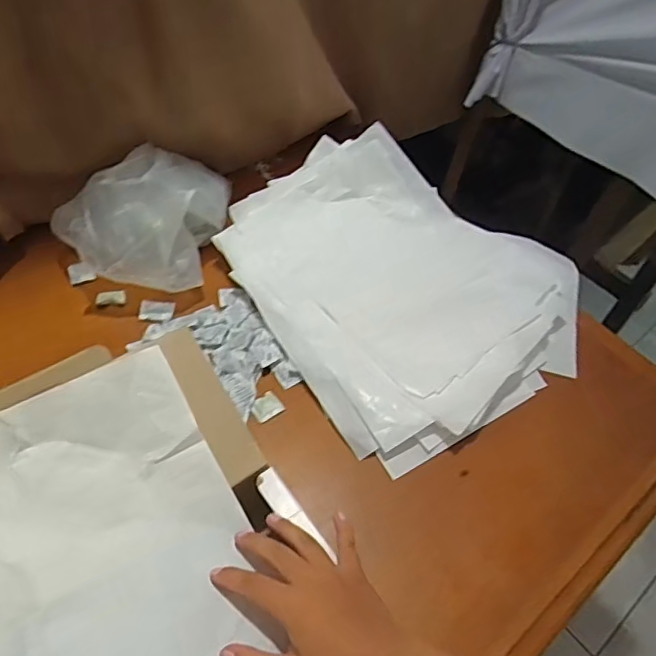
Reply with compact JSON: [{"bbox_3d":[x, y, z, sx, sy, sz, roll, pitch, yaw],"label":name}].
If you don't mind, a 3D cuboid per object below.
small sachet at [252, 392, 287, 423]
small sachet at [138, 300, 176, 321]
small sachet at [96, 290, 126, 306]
[{"bbox_3d":[-0.070,0.092,0.654,0.034,0.008,0.029,-36,63,-29],"label":"small sachet"},{"bbox_3d":[-0.219,-0.022,0.727,0.044,0.008,0.033,5,51,-1],"label":"small sachet"},{"bbox_3d":[-0.279,-0.039,0.732,0.035,0.013,0.022,-5,52,-9],"label":"small sachet"}]

